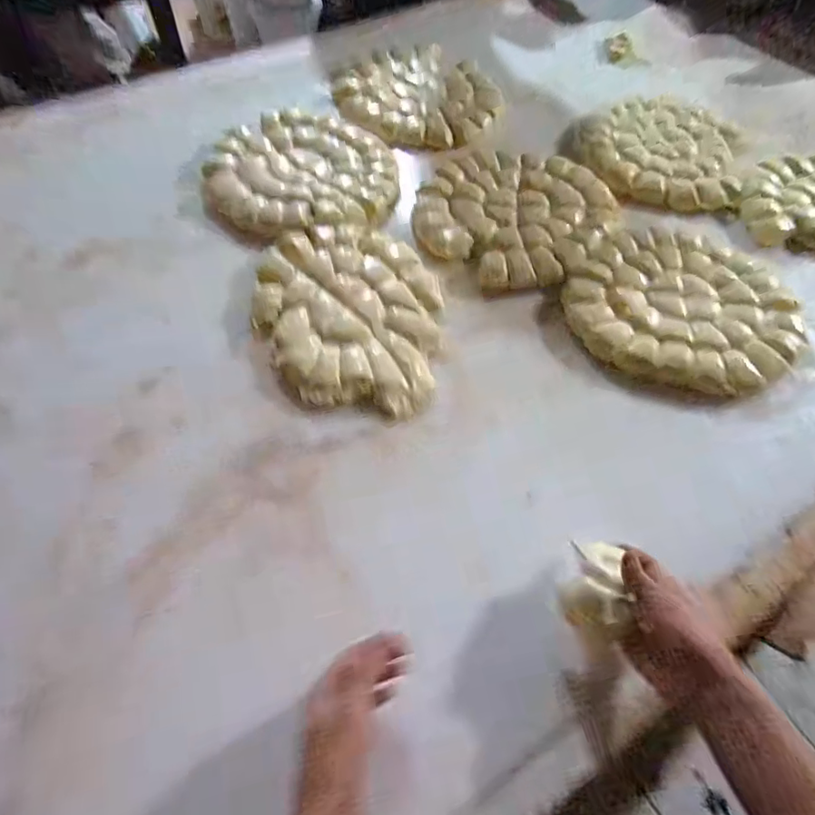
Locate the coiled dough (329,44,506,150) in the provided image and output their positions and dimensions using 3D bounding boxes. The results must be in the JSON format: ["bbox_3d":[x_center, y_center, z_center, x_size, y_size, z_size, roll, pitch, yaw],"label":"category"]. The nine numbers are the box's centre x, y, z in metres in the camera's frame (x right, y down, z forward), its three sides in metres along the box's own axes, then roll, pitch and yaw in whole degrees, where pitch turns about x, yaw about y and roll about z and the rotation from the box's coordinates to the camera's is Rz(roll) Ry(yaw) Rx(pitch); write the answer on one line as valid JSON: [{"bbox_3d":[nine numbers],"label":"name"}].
[{"bbox_3d":[0.025,-0.546,0.948,0.264,0.031,0.294,-38,68,-22],"label":"coiled dough"}]

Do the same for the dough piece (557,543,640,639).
[{"bbox_3d":[0.159,0.152,0.463,0.052,0.022,0.073,10,59,4],"label":"dough piece"}]

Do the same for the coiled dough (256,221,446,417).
[{"bbox_3d":[-0.074,-0.123,0.682,0.226,0.022,0.283,1,59,-2],"label":"coiled dough"}]

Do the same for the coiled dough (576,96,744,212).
[{"bbox_3d":[0.411,-0.428,0.888,0.253,0.041,0.266,21,60,10],"label":"coiled dough"}]

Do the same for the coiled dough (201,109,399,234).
[{"bbox_3d":[-0.162,-0.358,0.832,0.286,0.043,0.280,-12,60,-9],"label":"coiled dough"}]

